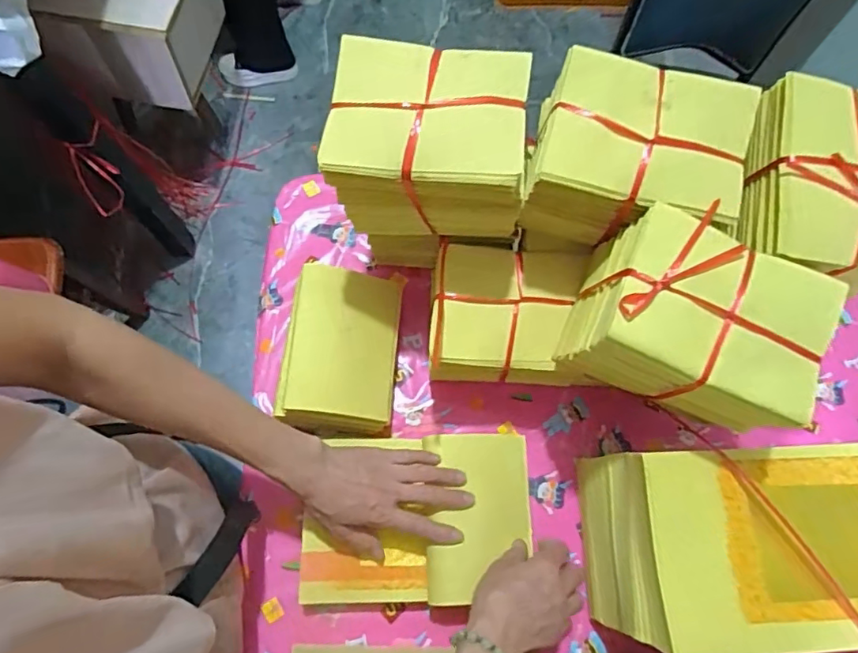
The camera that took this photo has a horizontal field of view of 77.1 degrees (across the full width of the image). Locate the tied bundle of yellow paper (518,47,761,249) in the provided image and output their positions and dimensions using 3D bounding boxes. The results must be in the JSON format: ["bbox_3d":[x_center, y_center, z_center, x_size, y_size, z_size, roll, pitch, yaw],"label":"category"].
[{"bbox_3d":[0.175,-0.140,0.487,0.167,0.130,0.116,15,73,3],"label":"tied bundle of yellow paper"}]

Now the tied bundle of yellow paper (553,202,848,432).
[{"bbox_3d":[0.218,0.000,0.450,0.171,0.111,0.121,24,74,6],"label":"tied bundle of yellow paper"}]

